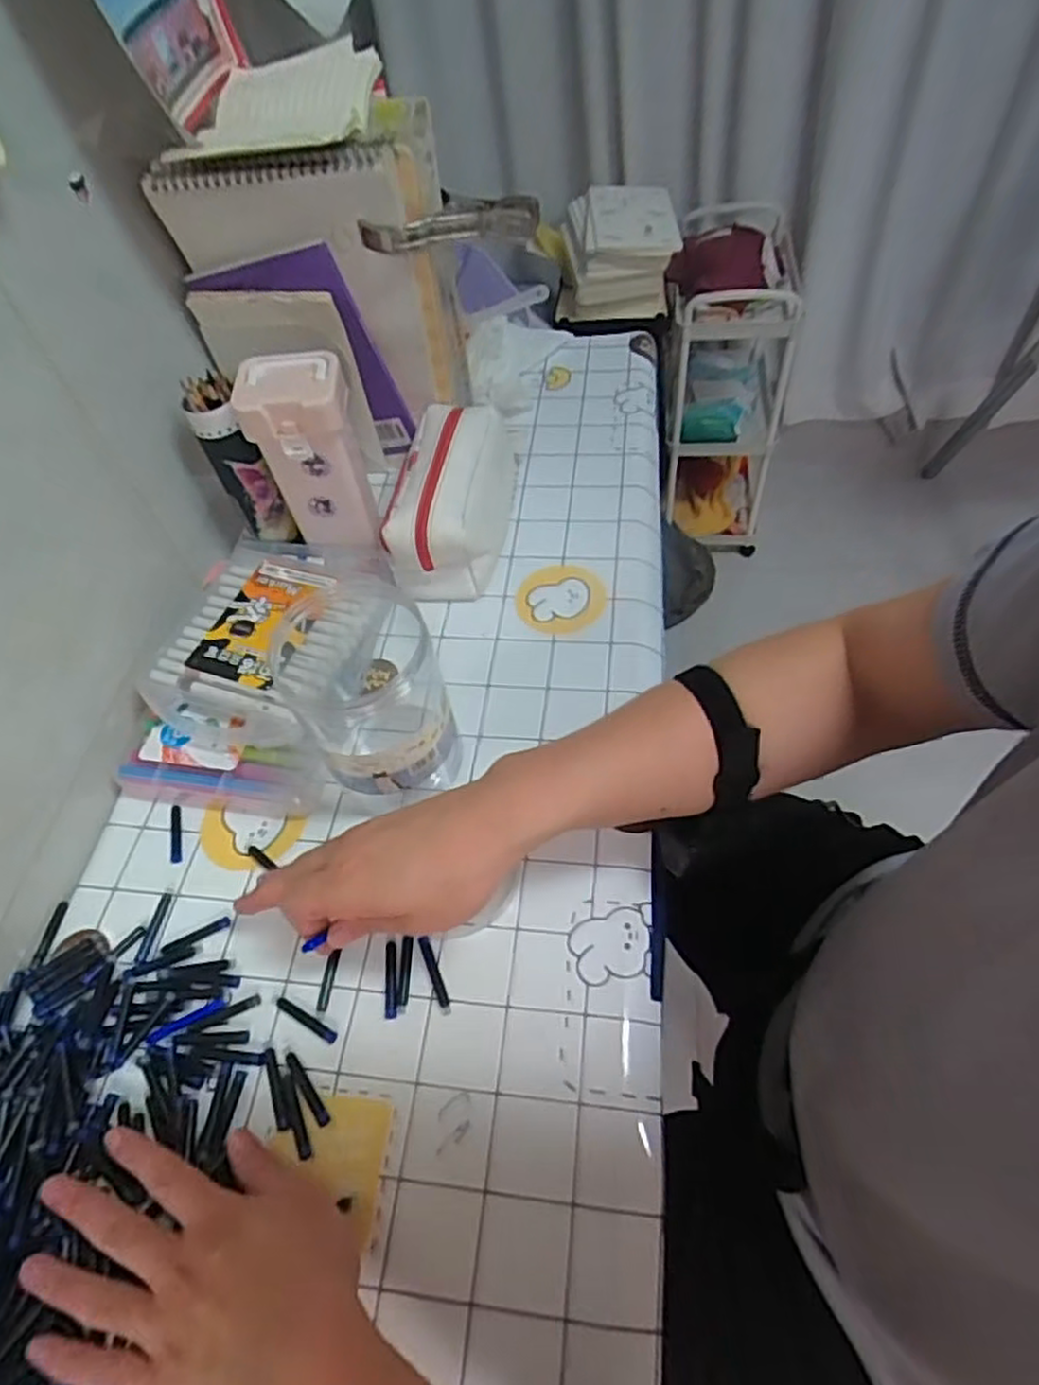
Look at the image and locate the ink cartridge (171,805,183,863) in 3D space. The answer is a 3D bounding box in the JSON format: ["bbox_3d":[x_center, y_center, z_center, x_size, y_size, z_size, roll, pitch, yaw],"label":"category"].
[{"bbox_3d":[-0.254,0.105,0.535,0.008,0.006,0.045,-14,55,-5],"label":"ink cartridge"}]

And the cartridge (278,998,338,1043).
[{"bbox_3d":[-0.134,0.205,0.453,0.046,0.004,0.008,24,60,20],"label":"cartridge"}]

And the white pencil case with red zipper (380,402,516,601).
[{"bbox_3d":[-0.058,-0.187,0.669,0.088,0.093,0.203,4,55,8],"label":"white pencil case with red zipper"}]

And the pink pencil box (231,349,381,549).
[{"bbox_3d":[-0.174,-0.201,0.625,0.084,0.158,0.067,-4,54,2],"label":"pink pencil box"}]

